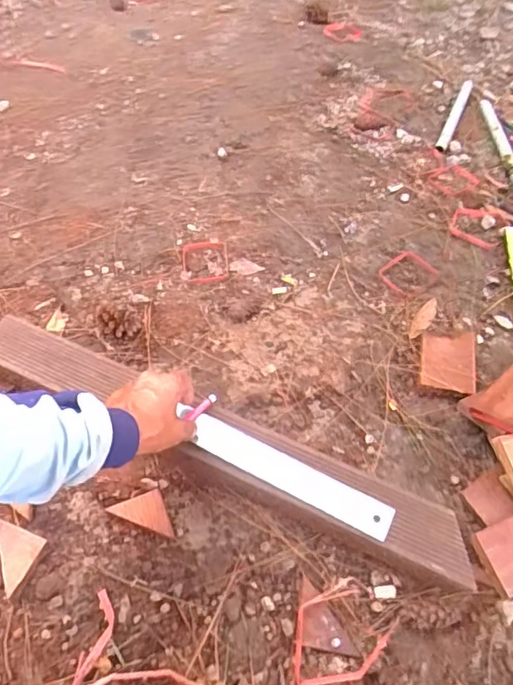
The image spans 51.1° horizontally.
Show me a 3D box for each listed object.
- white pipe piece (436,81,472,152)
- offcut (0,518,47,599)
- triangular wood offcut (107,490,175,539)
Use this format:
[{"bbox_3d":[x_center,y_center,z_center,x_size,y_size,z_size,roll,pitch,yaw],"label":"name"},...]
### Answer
[{"bbox_3d":[0.378,-0.436,1.022,0.022,0.018,0.218,22,57,13],"label":"white pipe piece"},{"bbox_3d":[-0.253,0.215,0.542,0.061,0.017,0.055,21,57,13],"label":"offcut"},{"bbox_3d":[-0.118,0.179,0.580,0.074,0.011,0.038,18,56,11],"label":"triangular wood offcut"}]

